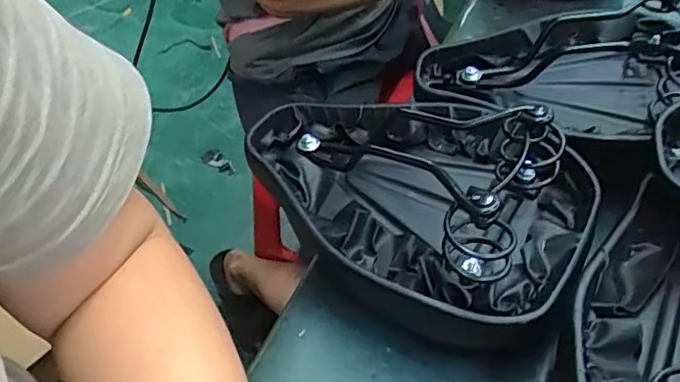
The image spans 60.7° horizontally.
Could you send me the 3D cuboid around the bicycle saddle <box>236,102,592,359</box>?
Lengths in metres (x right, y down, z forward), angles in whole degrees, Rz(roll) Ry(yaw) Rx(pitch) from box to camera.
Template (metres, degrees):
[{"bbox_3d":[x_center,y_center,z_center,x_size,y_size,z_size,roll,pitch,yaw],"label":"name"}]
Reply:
[{"bbox_3d":[0.046,-0.020,0.419,0.179,0.092,0.265,-36,55,-27],"label":"bicycle saddle"}]

